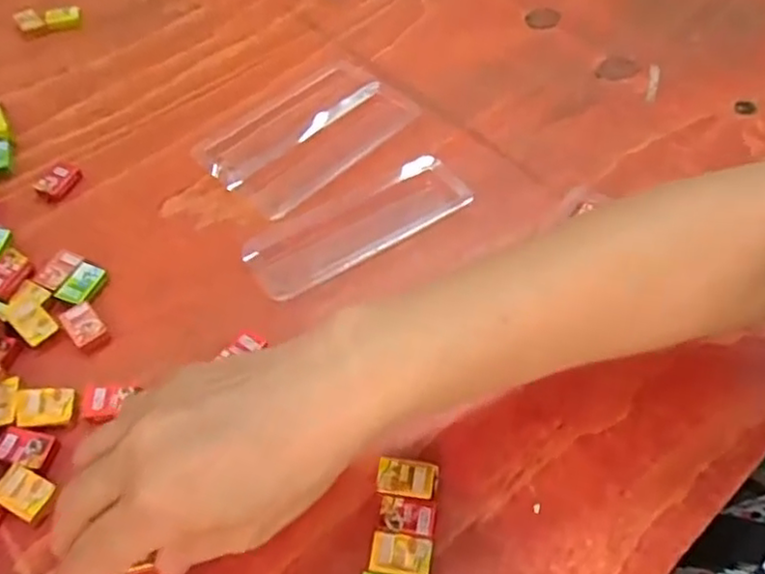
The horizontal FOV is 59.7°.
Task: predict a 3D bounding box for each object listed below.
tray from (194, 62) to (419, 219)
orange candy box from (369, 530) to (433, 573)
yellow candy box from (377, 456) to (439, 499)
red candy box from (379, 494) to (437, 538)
[{"bbox_3d":[-0.050,-0.104,0.445,0.084,0.009,0.134,38,62,23],"label":"tray"},{"bbox_3d":[0.008,0.115,0.286,0.025,0.005,0.017,9,55,5],"label":"orange candy box"},{"bbox_3d":[0.012,0.088,0.306,0.028,0.006,0.018,7,55,4],"label":"yellow candy box"},{"bbox_3d":[0.011,0.101,0.295,0.025,0.005,0.015,10,55,6],"label":"red candy box"}]

